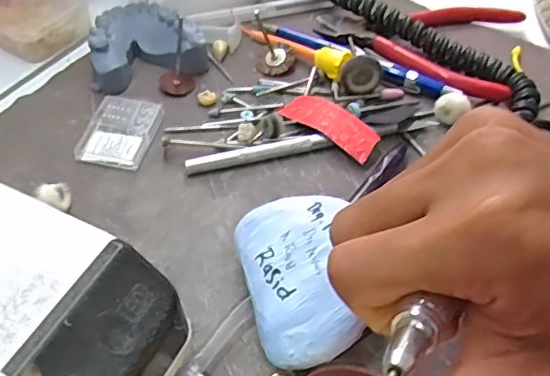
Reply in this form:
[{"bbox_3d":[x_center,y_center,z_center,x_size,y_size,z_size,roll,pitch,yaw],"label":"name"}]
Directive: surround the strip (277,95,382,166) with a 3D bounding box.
[{"bbox_3d":[0.029,-0.034,0.314,0.058,0.012,0.020,35,57,24],"label":"strip"}]

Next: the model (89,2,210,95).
[{"bbox_3d":[-0.080,-0.087,0.347,0.065,0.022,0.056,-18,53,-16],"label":"model"}]

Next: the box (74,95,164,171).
[{"bbox_3d":[-0.084,-0.030,0.312,0.036,0.006,0.047,9,51,5],"label":"box"}]

